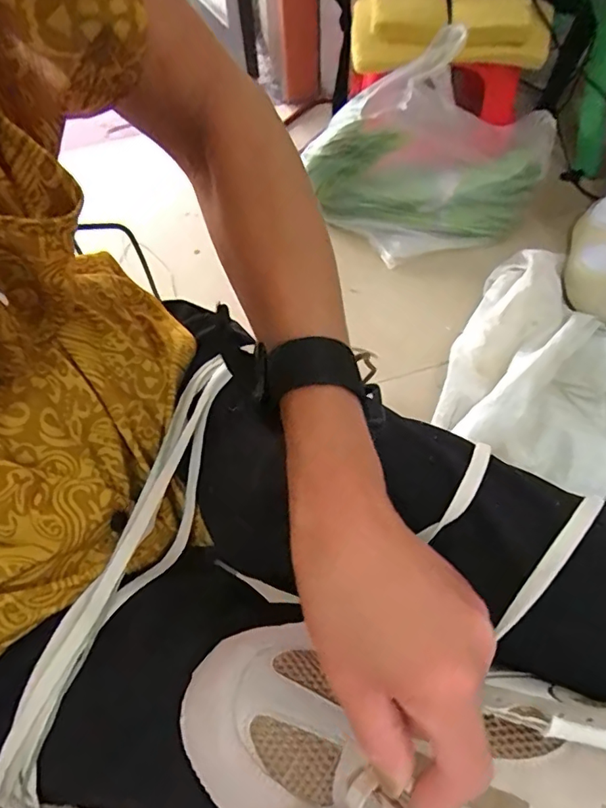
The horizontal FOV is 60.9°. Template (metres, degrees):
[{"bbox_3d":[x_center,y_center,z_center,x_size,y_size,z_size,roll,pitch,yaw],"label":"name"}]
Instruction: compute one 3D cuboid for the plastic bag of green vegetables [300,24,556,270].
[{"bbox_3d":[0.206,-0.404,0.850,0.290,0.222,0.263,40,69,22],"label":"plastic bag of green vegetables"}]

